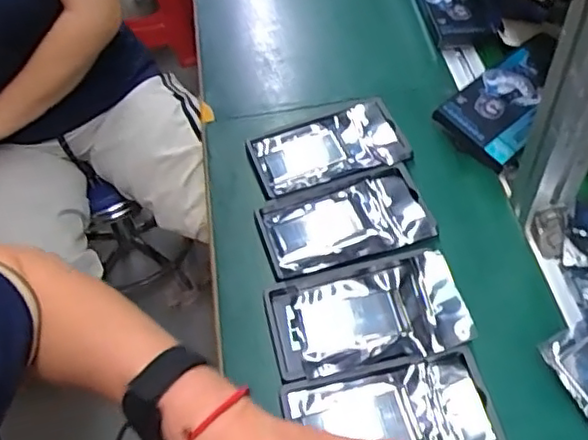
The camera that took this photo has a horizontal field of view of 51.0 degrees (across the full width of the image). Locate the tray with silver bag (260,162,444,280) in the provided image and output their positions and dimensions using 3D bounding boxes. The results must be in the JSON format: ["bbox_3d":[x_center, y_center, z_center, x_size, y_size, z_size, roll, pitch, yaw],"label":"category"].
[{"bbox_3d":[0.048,0.000,0.597,0.157,0.016,0.097,-14,53,-7],"label":"tray with silver bag"}]

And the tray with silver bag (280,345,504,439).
[{"bbox_3d":[0.076,0.161,0.477,0.152,0.031,0.095,-10,53,-4],"label":"tray with silver bag"}]

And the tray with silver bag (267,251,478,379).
[{"bbox_3d":[0.062,0.081,0.533,0.162,0.017,0.096,-10,53,-4],"label":"tray with silver bag"}]

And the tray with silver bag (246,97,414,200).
[{"bbox_3d":[0.035,-0.077,0.657,0.154,0.015,0.096,-16,53,-9],"label":"tray with silver bag"}]

